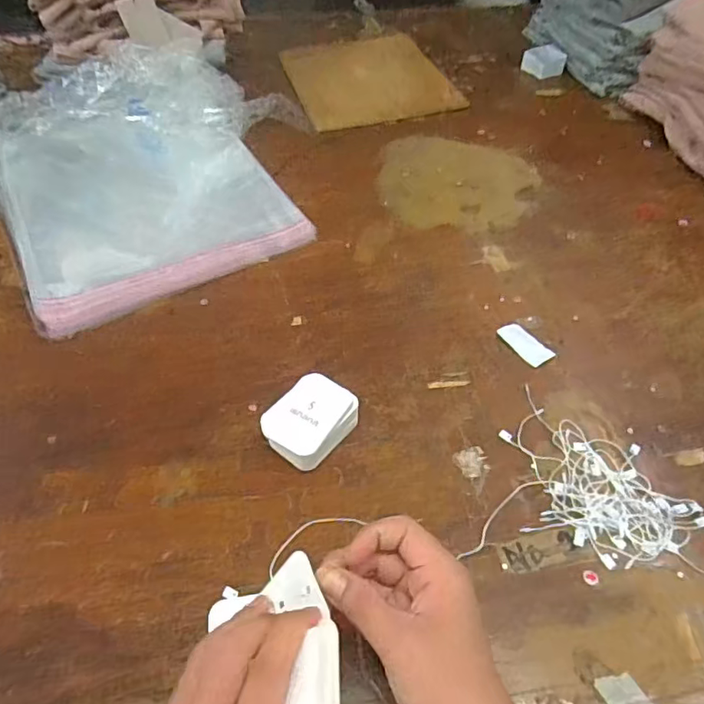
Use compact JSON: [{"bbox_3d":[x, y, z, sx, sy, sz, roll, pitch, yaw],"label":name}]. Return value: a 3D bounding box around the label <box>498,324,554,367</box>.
[{"bbox_3d":[0.169,-0.008,0.529,0.027,0.005,0.054,-25,55,-19],"label":"label"}]

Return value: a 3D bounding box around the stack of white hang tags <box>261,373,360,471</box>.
[{"bbox_3d":[-0.035,0.059,0.453,0.054,0.035,0.074,31,57,23],"label":"stack of white hang tags"}]

